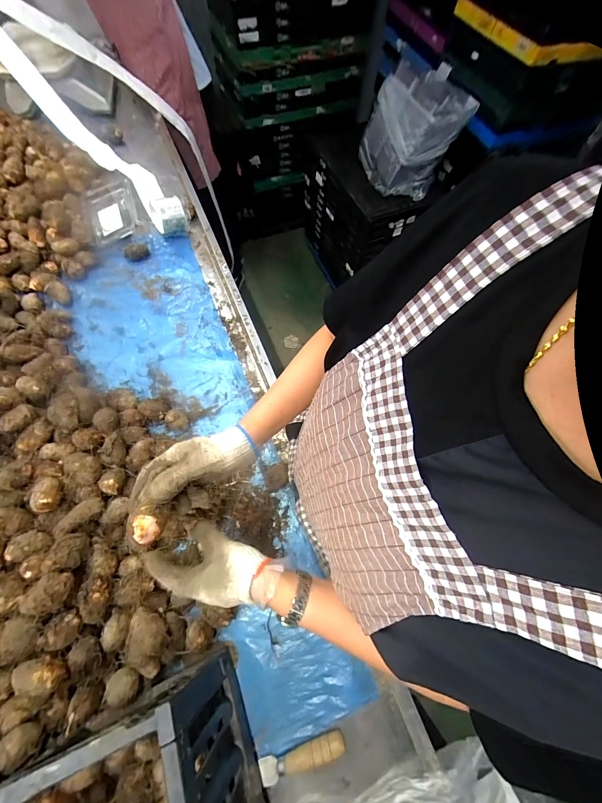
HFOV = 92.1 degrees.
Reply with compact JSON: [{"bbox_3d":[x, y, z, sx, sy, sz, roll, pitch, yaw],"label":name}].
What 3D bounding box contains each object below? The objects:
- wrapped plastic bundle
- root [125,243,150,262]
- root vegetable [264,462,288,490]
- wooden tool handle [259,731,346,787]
[{"bbox_3d":[0.423,-0.954,1.046,0.275,0.264,0.250,-35,75,-15],"label":"wrapped plastic bundle"},{"bbox_3d":[-0.412,-0.376,0.728,0.056,0.041,0.031,-30,74,-13],"label":"root"},{"bbox_3d":[-0.046,0.140,0.552,0.043,0.043,0.051,-1,69,-3],"label":"root vegetable"},{"bbox_3d":[0.003,0.513,0.419,0.124,0.026,0.019,-15,71,-8],"label":"wooden tool handle"}]

